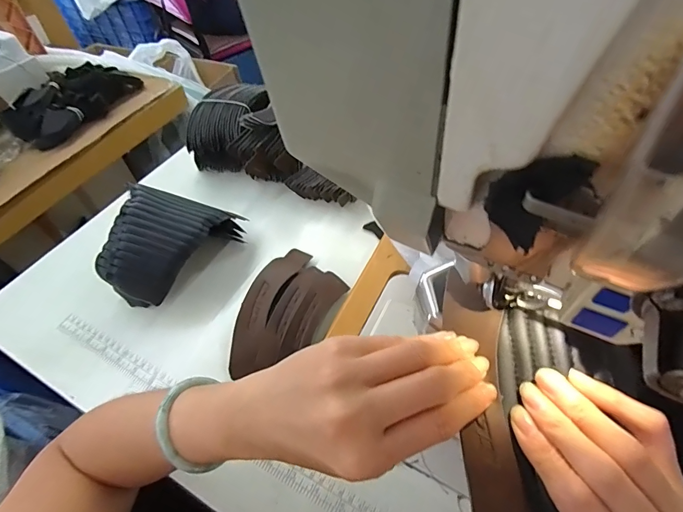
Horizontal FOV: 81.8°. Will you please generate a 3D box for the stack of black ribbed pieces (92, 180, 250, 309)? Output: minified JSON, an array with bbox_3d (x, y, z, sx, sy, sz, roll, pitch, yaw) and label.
[{"bbox_3d":[-0.203,-0.011,0.474,0.105,0.101,0.146,11,53,13],"label":"stack of black ribbed pieces"}]

